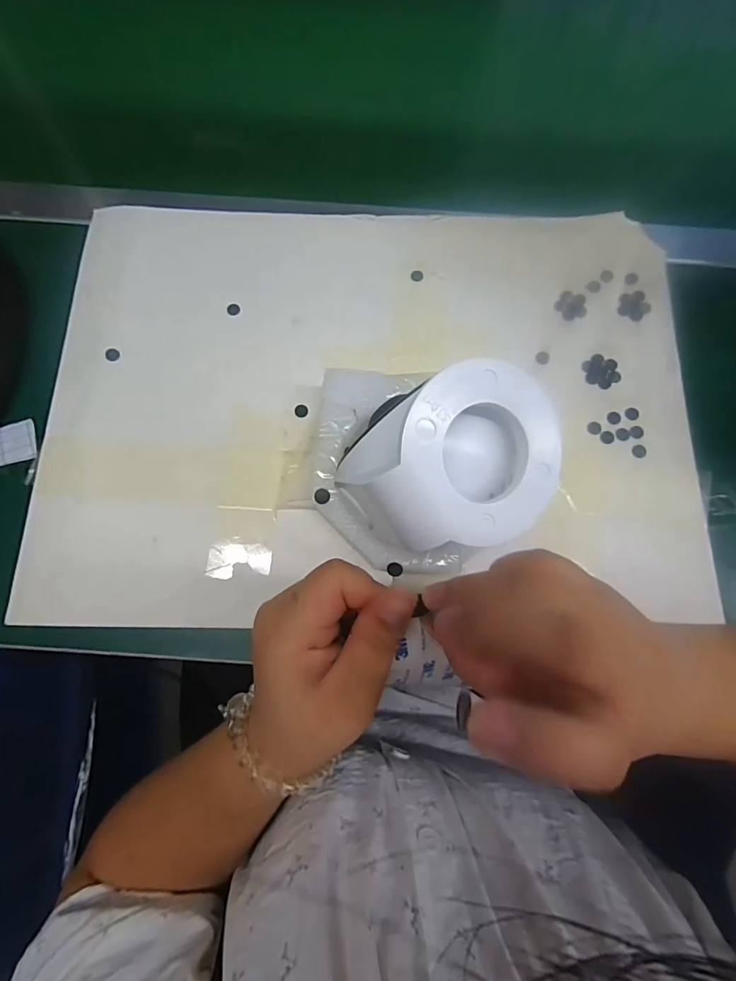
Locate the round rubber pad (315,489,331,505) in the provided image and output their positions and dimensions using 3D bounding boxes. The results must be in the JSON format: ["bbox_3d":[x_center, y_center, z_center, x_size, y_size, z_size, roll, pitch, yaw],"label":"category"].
[{"bbox_3d":[-0.030,0.004,0.274,0.010,0.004,0.010,0,77,-2],"label":"round rubber pad"}]

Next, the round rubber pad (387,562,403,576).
[{"bbox_3d":[0.017,0.050,0.266,0.010,0.004,0.008,-2,77,-2],"label":"round rubber pad"}]

